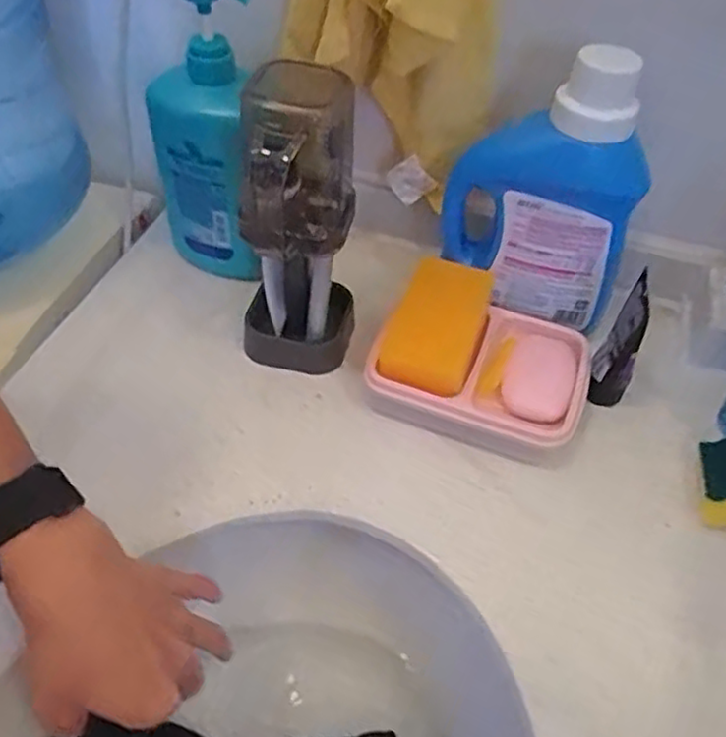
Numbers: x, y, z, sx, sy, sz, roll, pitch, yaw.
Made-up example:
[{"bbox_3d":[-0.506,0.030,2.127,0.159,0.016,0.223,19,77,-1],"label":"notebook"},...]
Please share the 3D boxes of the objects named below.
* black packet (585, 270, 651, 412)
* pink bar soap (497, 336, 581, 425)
[{"bbox_3d":[0.187,-0.016,0.498,0.026,0.104,0.040,18,25,12],"label":"black packet"},{"bbox_3d":[0.131,0.006,0.510,0.051,0.023,0.068,18,48,12],"label":"pink bar soap"}]

